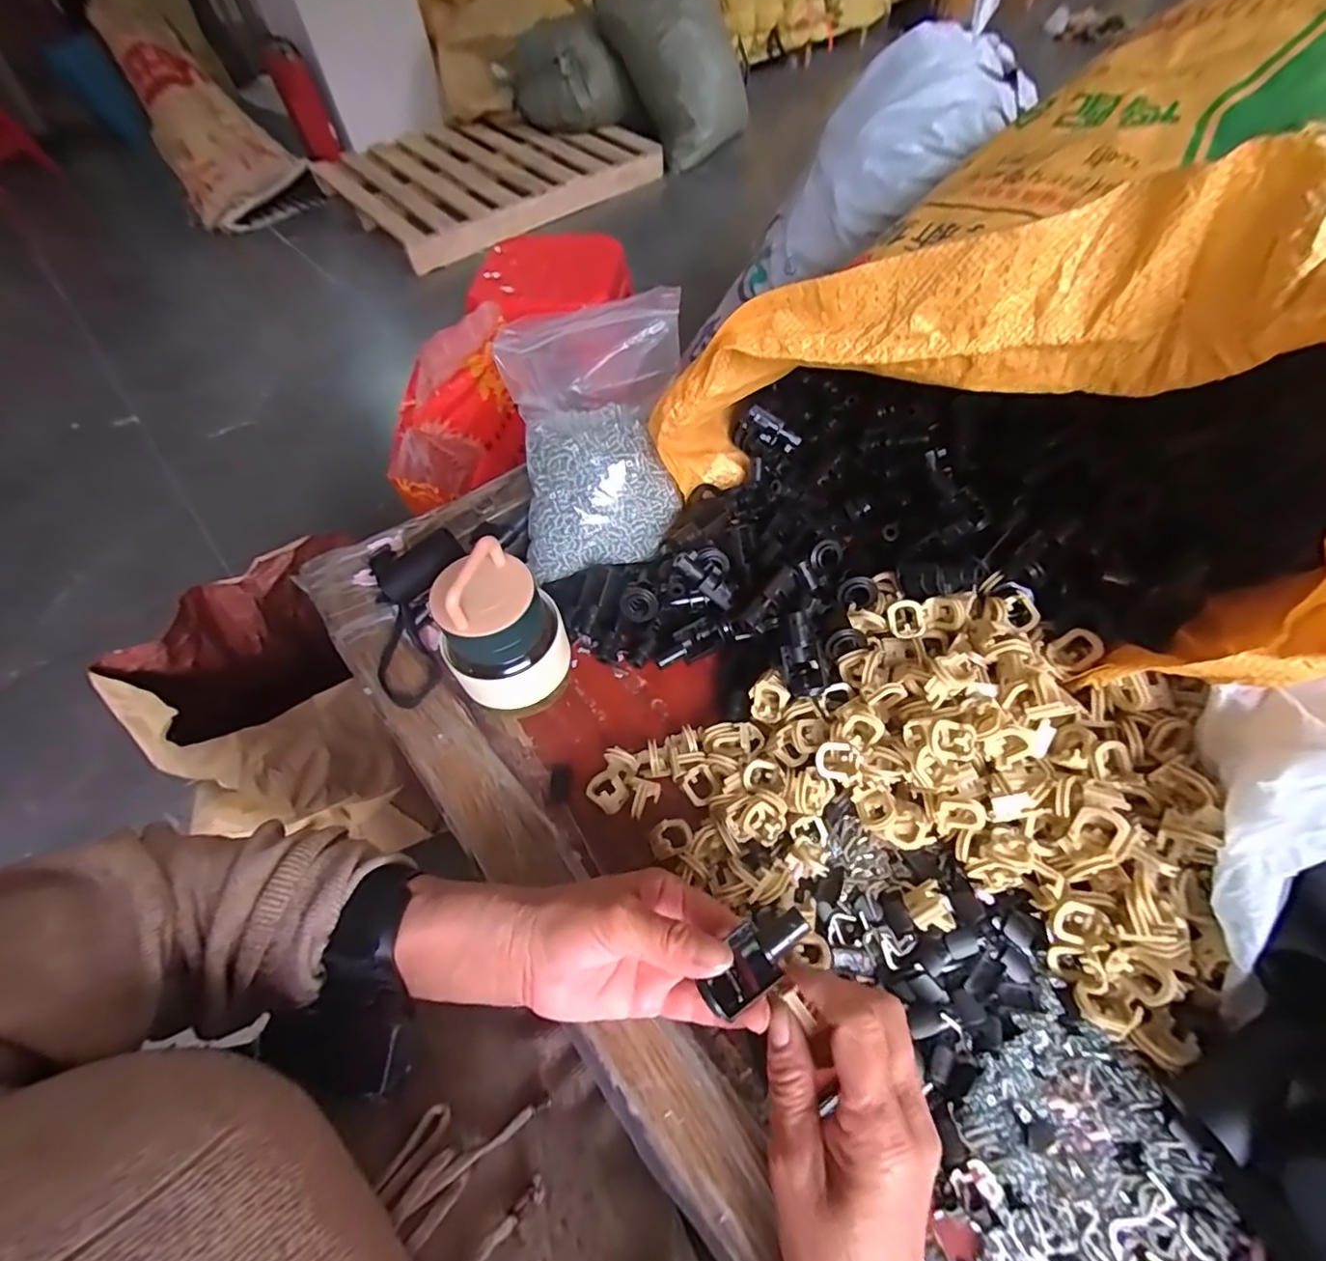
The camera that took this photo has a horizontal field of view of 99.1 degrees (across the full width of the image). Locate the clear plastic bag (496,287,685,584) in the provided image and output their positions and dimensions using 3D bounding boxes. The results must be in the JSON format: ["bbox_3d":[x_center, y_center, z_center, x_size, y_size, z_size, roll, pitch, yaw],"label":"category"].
[{"bbox_3d":[-0.052,-0.205,0.441,0.158,0.089,0.023,-26,54,-27],"label":"clear plastic bag"}]

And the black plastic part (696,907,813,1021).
[{"bbox_3d":[0.041,0.142,0.246,0.051,0.013,0.023,-43,64,-6],"label":"black plastic part"}]

